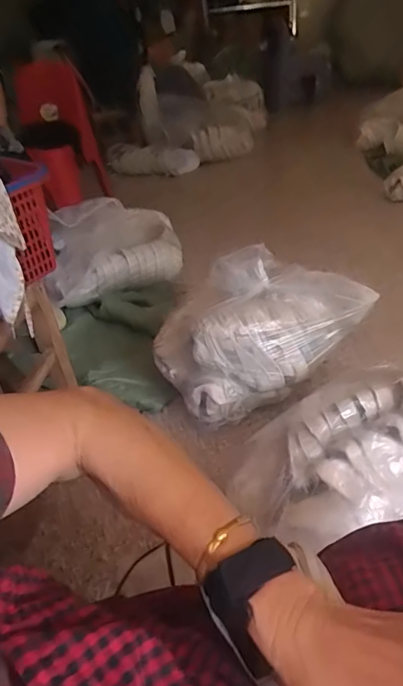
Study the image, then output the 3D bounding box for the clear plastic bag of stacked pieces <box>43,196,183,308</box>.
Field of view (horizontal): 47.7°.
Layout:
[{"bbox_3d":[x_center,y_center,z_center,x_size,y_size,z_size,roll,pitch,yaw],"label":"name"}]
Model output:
[{"bbox_3d":[-0.273,-0.316,1.441,0.445,0.199,0.306,-22,40,-19],"label":"clear plastic bag of stacked pieces"}]

